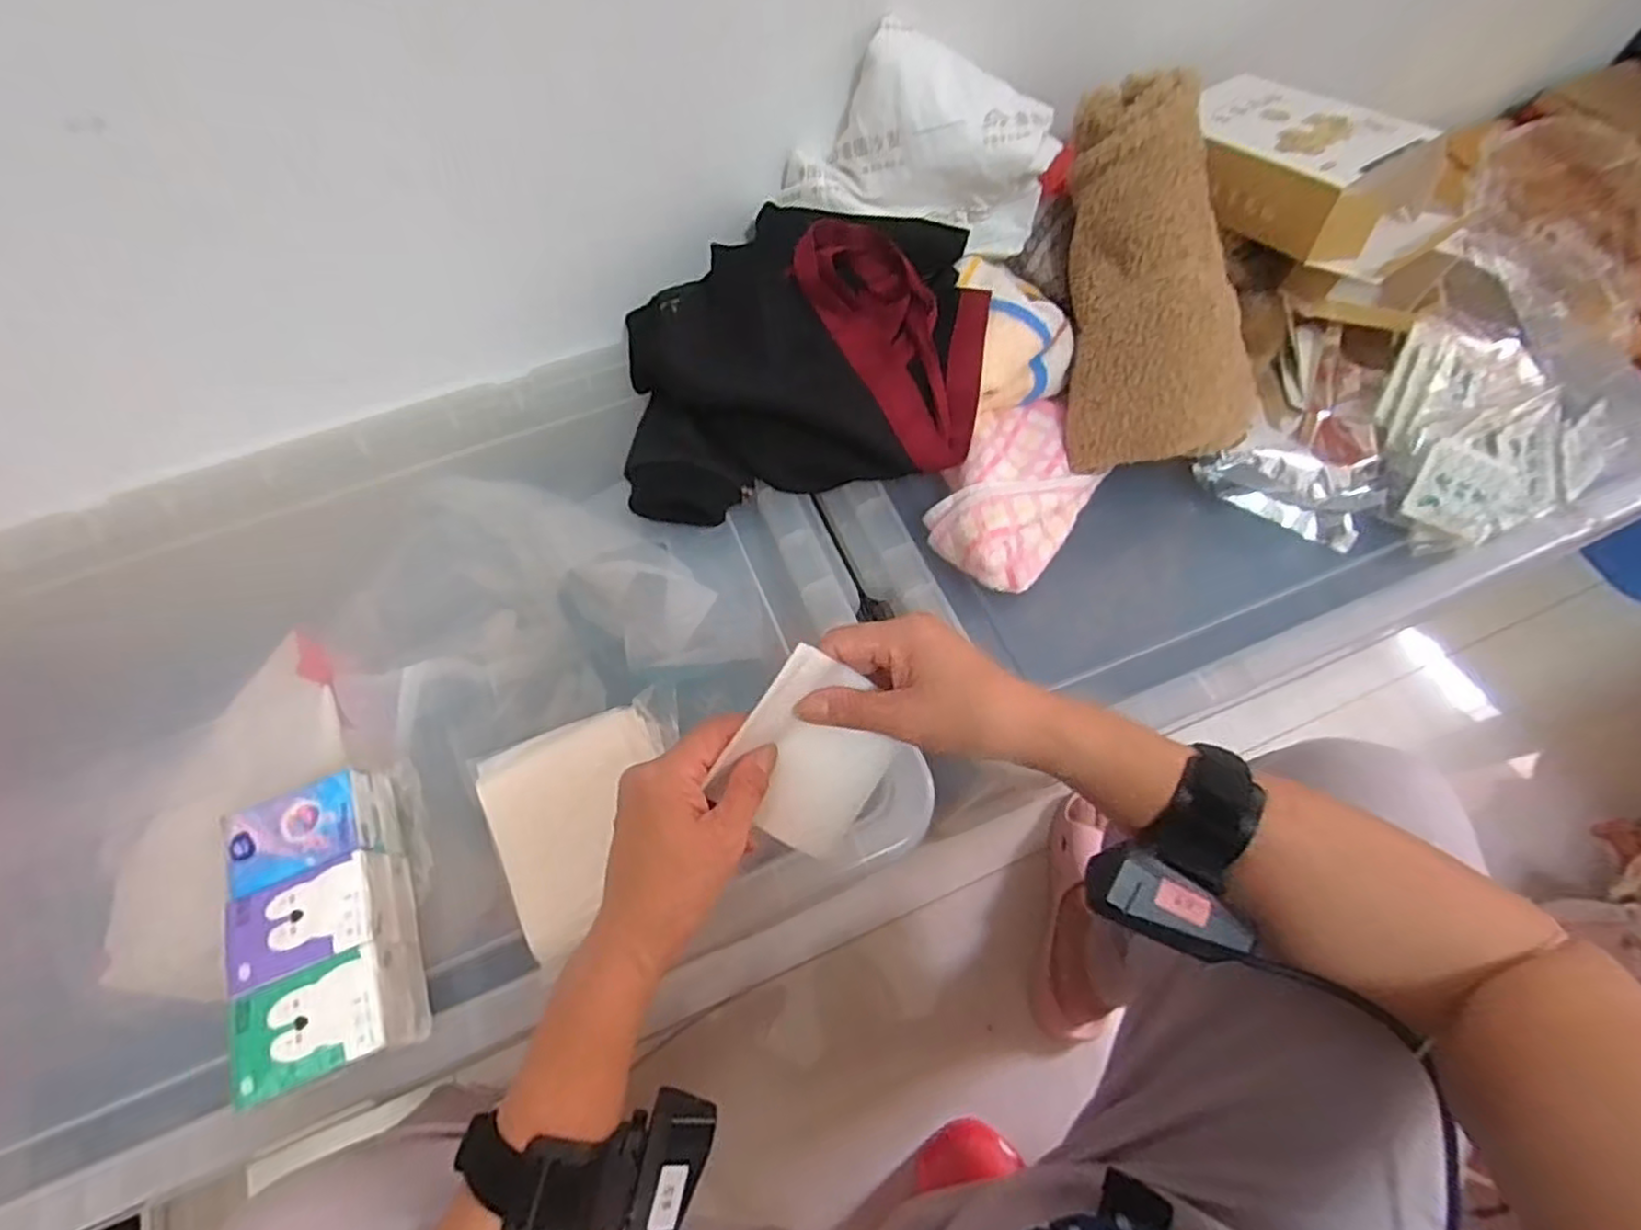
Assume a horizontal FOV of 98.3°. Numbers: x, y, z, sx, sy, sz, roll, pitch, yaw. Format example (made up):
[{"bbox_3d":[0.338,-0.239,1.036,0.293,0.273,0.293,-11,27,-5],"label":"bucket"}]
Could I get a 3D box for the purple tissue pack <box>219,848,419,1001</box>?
[{"bbox_3d":[-0.279,0.170,0.397,0.077,0.039,0.052,-19,66,-9],"label":"purple tissue pack"}]

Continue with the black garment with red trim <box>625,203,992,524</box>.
[{"bbox_3d":[-0.015,-0.183,0.529,0.271,0.143,0.193,-3,65,-2],"label":"black garment with red trim"}]

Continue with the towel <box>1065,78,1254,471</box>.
[{"bbox_3d":[0.244,-0.252,0.514,0.128,0.076,0.280,-5,89,-2],"label":"towel"}]

